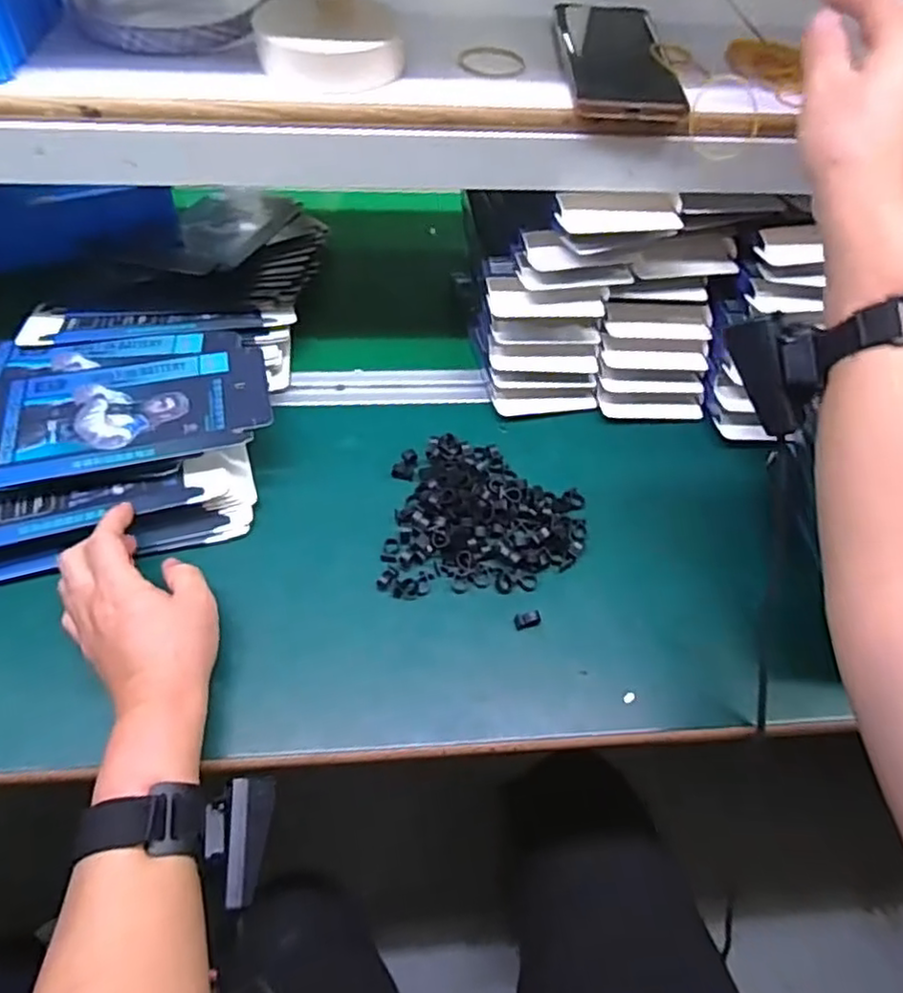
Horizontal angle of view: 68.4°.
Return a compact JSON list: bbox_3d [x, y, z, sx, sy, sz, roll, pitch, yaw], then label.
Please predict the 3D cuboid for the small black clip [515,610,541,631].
[{"bbox_3d":[0.054,0.088,0.475,0.019,0.008,0.011,-9,56,-10],"label":"small black clip"}]

